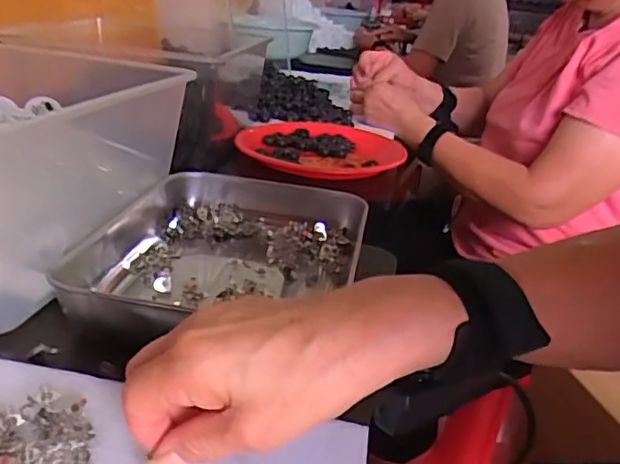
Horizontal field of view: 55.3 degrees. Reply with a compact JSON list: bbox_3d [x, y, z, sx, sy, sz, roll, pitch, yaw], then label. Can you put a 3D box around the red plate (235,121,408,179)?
[{"bbox_3d":[0.017,-0.114,0.820,0.219,0.031,0.212,5,24,-2],"label":"red plate"}]

